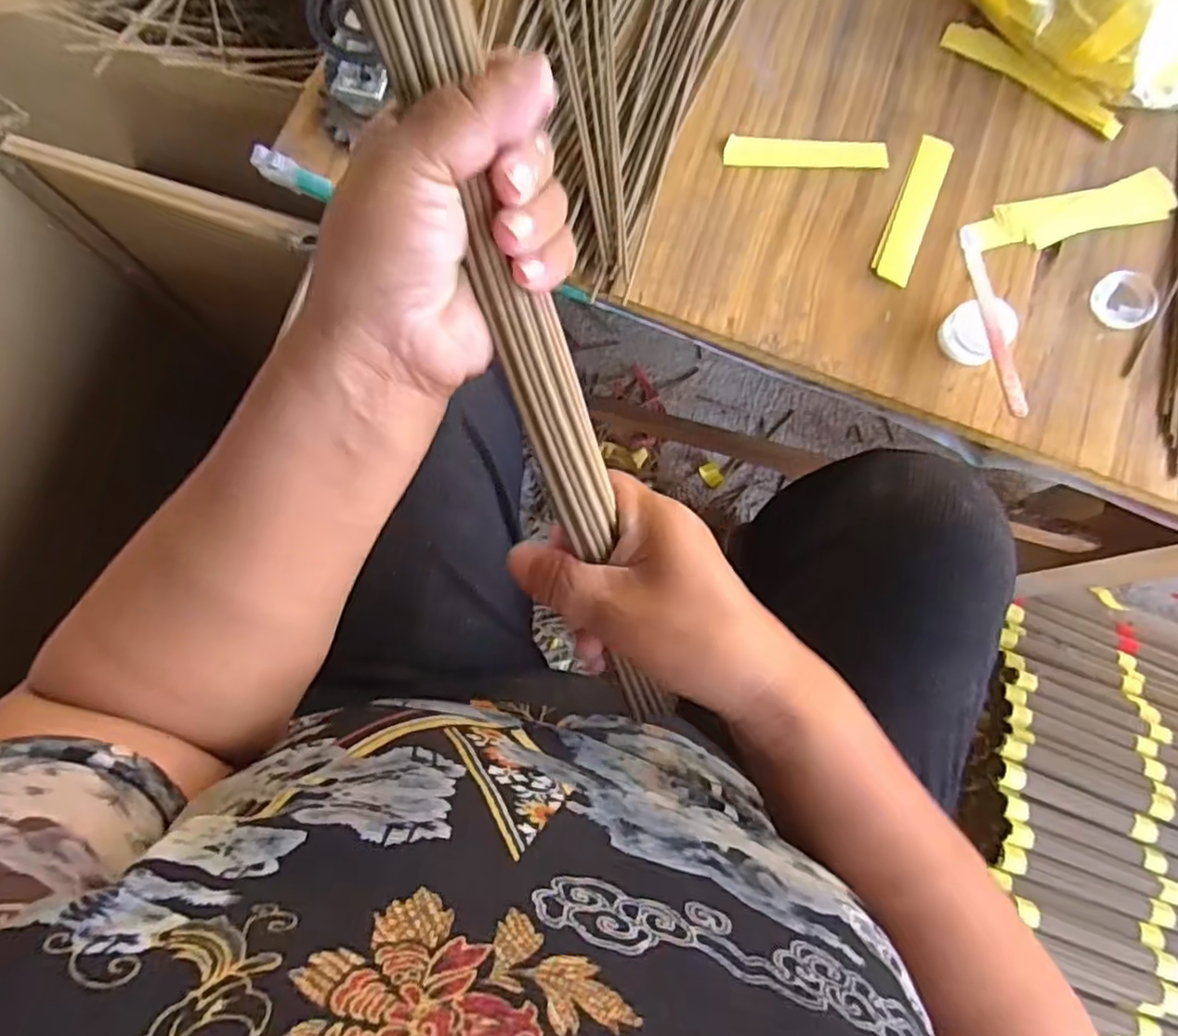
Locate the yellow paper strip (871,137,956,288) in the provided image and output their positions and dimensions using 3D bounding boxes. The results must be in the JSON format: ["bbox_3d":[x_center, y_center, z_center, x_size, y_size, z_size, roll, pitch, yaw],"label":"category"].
[{"bbox_3d":[0.217,-0.207,0.435,0.025,0.004,0.114,23,79,3],"label":"yellow paper strip"}]

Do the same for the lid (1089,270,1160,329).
[{"bbox_3d":[0.353,-0.144,0.427,0.044,0.005,0.038,-37,82,-8],"label":"lid"}]

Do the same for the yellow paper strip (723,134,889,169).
[{"bbox_3d":[0.148,-0.248,0.442,0.110,0.006,0.020,0,79,-1],"label":"yellow paper strip"}]

